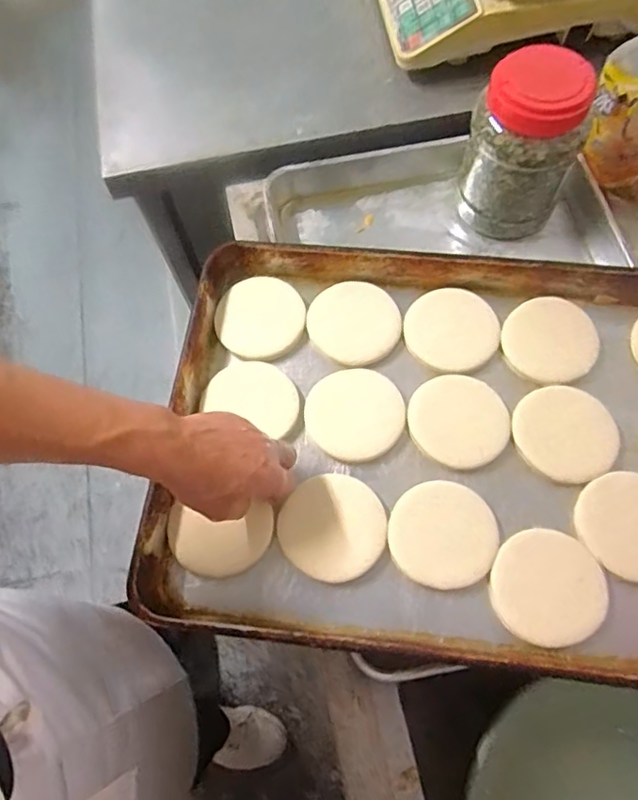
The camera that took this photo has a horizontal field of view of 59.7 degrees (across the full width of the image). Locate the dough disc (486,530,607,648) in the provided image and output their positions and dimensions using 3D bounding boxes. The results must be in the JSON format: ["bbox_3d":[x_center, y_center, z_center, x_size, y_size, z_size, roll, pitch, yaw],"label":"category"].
[{"bbox_3d":[0.208,0.172,0.512,0.097,0.018,0.098,0,69,1],"label":"dough disc"}]

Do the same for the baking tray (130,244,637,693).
[{"bbox_3d":[0.162,0.037,0.555,0.614,0.056,0.409,5,69,3],"label":"baking tray"}]

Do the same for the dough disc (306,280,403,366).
[{"bbox_3d":[0.041,-0.088,0.633,0.099,0.014,0.102,0,69,1],"label":"dough disc"}]

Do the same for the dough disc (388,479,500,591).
[{"bbox_3d":[0.120,0.128,0.536,0.098,0.015,0.101,0,69,1],"label":"dough disc"}]

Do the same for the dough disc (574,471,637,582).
[{"bbox_3d":[0.299,0.119,0.525,0.098,0.014,0.100,0,69,1],"label":"dough disc"}]

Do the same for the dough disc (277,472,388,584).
[{"bbox_3d":[0.014,0.121,0.536,0.098,0.014,0.099,0,69,1],"label":"dough disc"}]

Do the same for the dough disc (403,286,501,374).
[{"bbox_3d":[0.150,-0.079,0.626,0.098,0.006,0.107,0,69,1],"label":"dough disc"}]

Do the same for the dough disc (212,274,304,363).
[{"bbox_3d":[-0.067,-0.094,0.635,0.100,0.007,0.103,0,69,1],"label":"dough disc"}]

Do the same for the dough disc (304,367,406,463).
[{"bbox_3d":[0.040,0.014,0.586,0.097,0.010,0.102,0,69,1],"label":"dough disc"}]

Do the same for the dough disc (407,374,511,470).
[{"bbox_3d":[0.147,0.021,0.583,0.100,0.007,0.102,0,69,1],"label":"dough disc"}]

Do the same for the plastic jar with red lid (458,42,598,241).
[{"bbox_3d":[0.249,-0.315,0.677,0.132,0.178,0.145,21,71,9],"label":"plastic jar with red lid"}]

